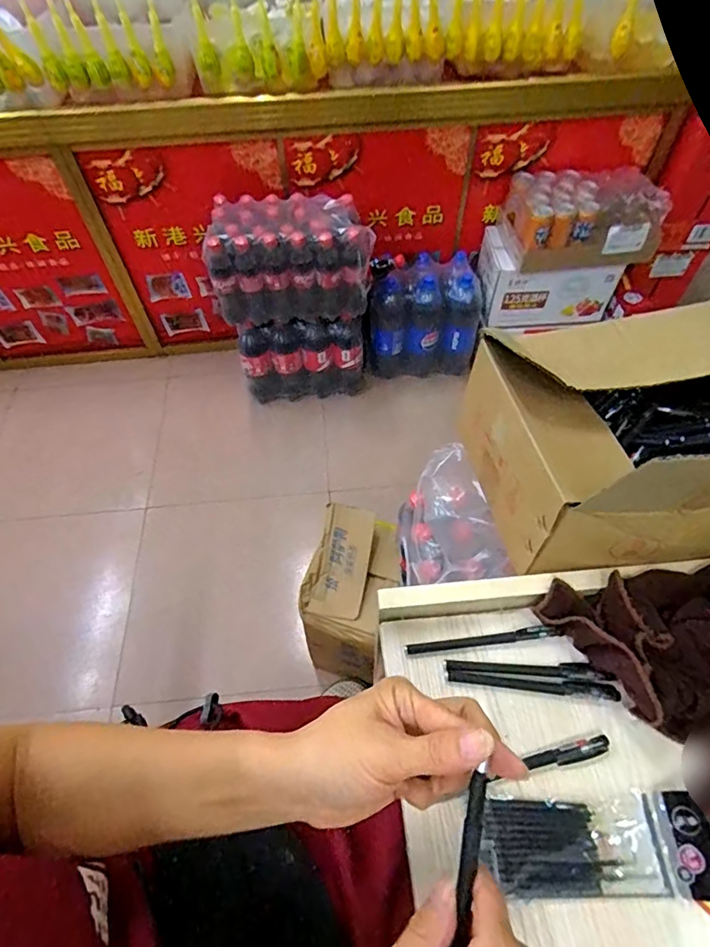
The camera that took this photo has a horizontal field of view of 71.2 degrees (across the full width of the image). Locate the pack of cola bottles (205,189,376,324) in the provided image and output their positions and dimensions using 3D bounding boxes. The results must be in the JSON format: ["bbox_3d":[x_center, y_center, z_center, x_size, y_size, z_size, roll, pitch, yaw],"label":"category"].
[{"bbox_3d":[-0.153,-0.525,1.231,0.383,0.259,0.174,-3,56,1],"label":"pack of cola bottles"}]

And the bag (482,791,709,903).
[{"bbox_3d":[0.178,0.269,0.359,0.163,0.014,0.061,-1,56,2],"label":"bag"}]

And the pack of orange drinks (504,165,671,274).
[{"bbox_3d":[0.577,-0.652,1.270,0.354,0.156,0.197,-6,56,-1],"label":"pack of orange drinks"}]

